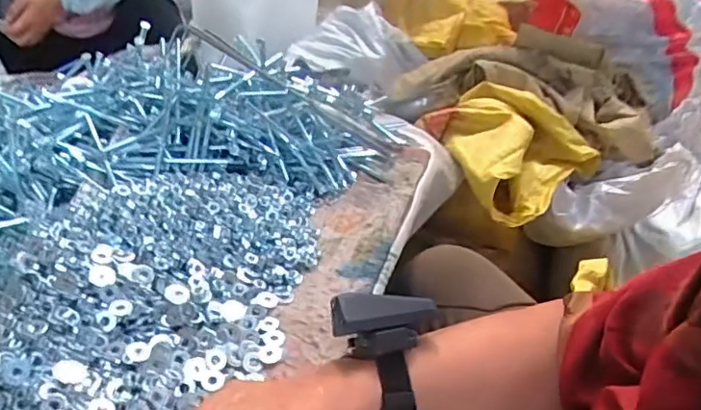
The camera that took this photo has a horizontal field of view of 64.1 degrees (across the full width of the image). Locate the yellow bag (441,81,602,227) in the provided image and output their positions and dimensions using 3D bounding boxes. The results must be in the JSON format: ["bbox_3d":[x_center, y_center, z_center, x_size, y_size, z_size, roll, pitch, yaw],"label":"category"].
[{"bbox_3d":[0.236,-0.068,0.794,0.209,0.099,0.218,12,38,17],"label":"yellow bag"}]

